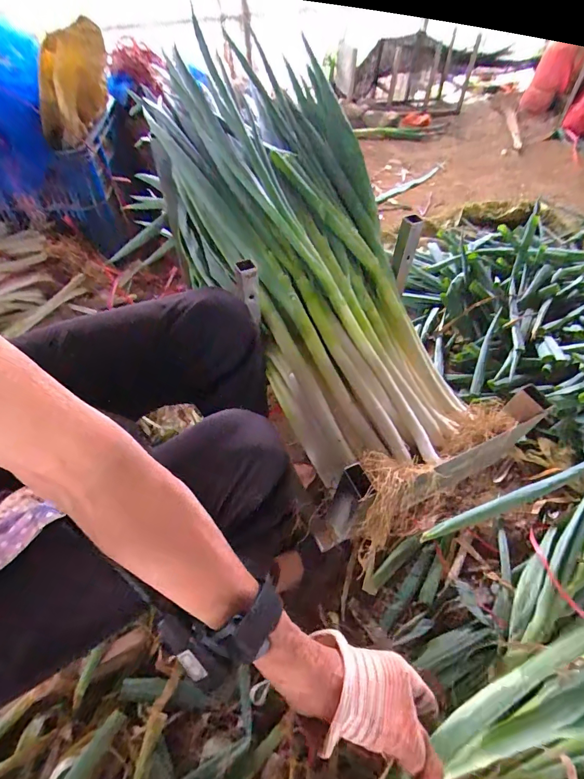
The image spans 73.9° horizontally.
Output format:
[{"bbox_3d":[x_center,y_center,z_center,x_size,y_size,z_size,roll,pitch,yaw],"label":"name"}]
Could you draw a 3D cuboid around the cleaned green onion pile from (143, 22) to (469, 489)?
[{"bbox_3d":[0.019,-0.262,0.668,0.359,0.182,0.801,-20,73,-14],"label":"cleaned green onion pile"}]

